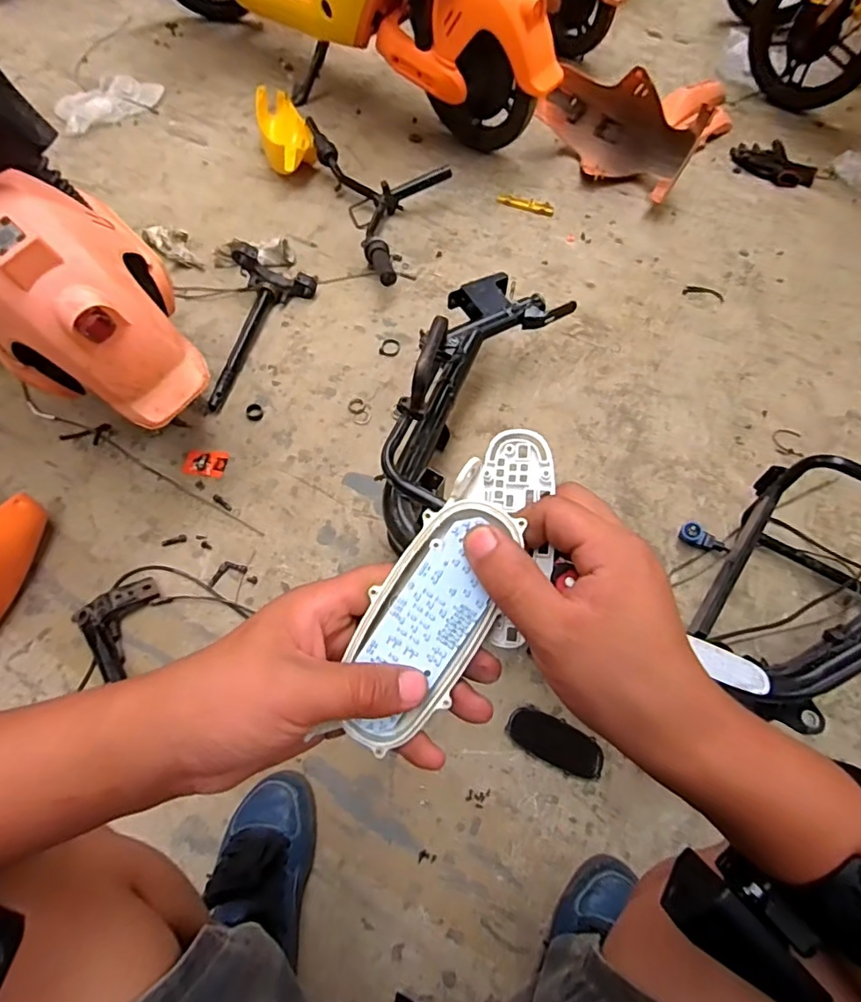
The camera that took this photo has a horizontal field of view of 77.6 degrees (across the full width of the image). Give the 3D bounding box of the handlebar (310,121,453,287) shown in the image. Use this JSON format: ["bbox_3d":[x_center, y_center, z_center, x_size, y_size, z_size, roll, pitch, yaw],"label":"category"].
[{"bbox_3d":[-0.083,-0.742,1.307,0.275,0.084,0.610,-18,62,-12],"label":"handlebar"}]

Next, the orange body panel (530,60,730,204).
[{"bbox_3d":[0.504,-0.992,1.413,0.132,0.216,0.456,-38,68,-22],"label":"orange body panel"}]

